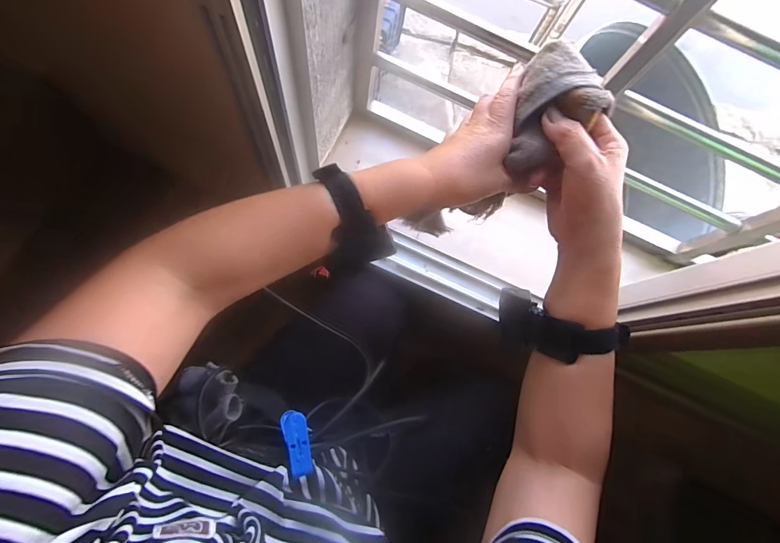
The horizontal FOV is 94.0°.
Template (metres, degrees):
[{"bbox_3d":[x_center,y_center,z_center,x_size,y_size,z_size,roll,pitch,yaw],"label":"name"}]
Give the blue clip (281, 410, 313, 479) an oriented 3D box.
[{"bbox_3d":[-0.080,0.150,0.316,0.020,0.009,0.058,-11,91,-3],"label":"blue clip"}]

